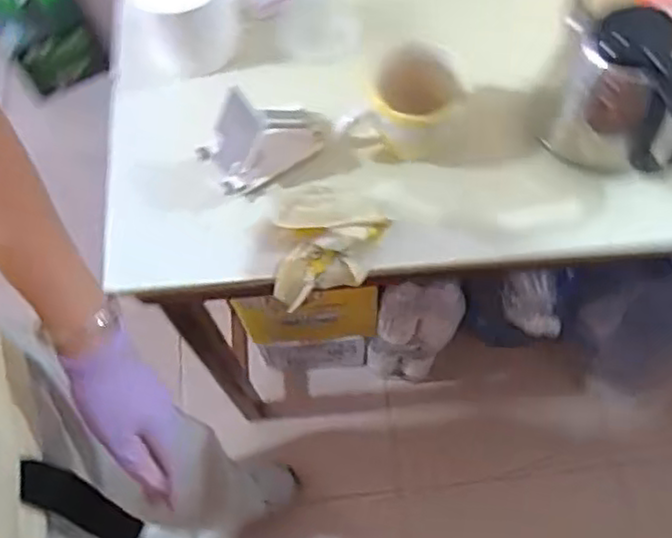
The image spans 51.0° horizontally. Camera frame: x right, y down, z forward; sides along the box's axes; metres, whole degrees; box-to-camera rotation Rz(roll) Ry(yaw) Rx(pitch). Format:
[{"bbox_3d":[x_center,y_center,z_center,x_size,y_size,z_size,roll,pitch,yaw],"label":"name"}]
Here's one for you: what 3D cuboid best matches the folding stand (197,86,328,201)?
[{"bbox_3d":[-0.073,-0.138,0.707,0.125,0.074,0.077,-36,72,-11],"label":"folding stand"}]

